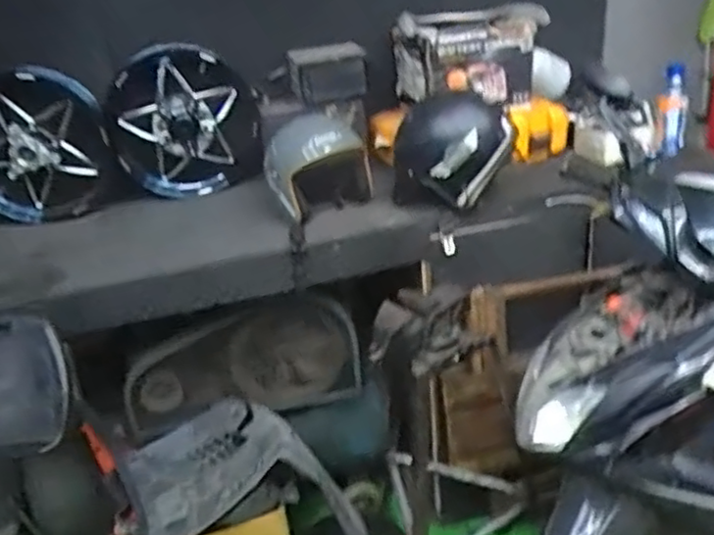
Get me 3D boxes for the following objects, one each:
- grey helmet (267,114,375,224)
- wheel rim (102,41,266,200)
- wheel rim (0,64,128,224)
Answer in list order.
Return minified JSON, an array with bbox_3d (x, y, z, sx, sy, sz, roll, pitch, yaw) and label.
[{"bbox_3d":[-0.107,-0.265,1.679,0.232,0.190,0.241,-10,27,-6],"label":"grey helmet"},{"bbox_3d":[-0.467,-0.400,1.855,0.399,0.394,0.140,-13,27,-13],"label":"wheel rim"},{"bbox_3d":[-0.829,-0.300,1.747,0.355,0.391,0.125,-20,29,-24],"label":"wheel rim"}]

